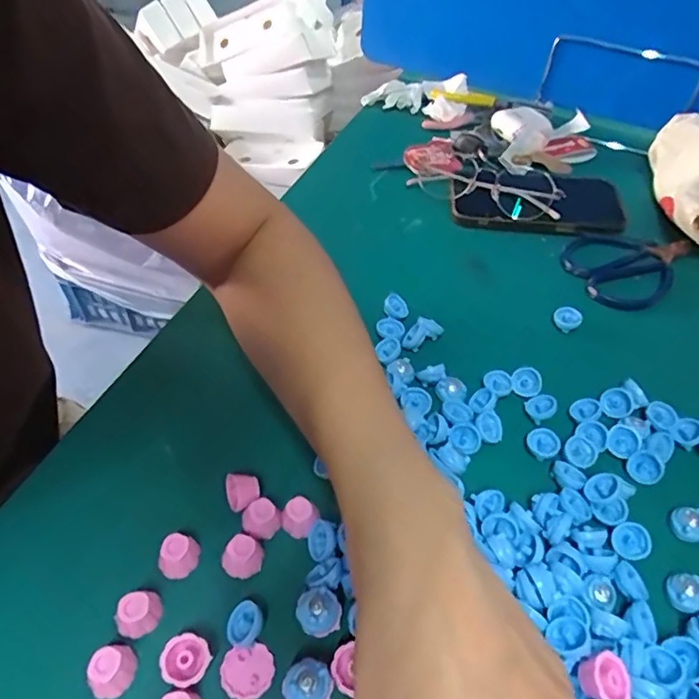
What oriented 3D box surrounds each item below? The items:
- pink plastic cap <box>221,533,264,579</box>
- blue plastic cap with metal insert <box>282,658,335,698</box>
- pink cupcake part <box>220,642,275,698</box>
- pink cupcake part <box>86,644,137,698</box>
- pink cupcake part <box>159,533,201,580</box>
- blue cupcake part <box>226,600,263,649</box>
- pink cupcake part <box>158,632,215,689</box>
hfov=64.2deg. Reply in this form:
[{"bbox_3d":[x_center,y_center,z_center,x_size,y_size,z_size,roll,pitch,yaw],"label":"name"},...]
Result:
[{"bbox_3d":[-0.054,0.104,0.280,0.018,0.015,0.016,6,48,3],"label":"pink plastic cap"},{"bbox_3d":[-0.017,0.143,0.236,0.018,0.014,0.019,1,48,-1],"label":"blue plastic cap with metal insert"},{"bbox_3d":[-0.046,0.145,0.251,0.023,0.004,0.022,1,48,-1],"label":"pink cupcake part"},{"bbox_3d":[-0.106,0.142,0.246,0.020,0.018,0.018,-32,57,-27],"label":"pink cupcake part"},{"bbox_3d":[-0.085,0.103,0.278,0.016,0.015,0.017,5,48,2],"label":"pink cupcake part"},{"bbox_3d":[-0.049,0.130,0.262,0.016,0.008,0.019,5,48,2],"label":"blue cupcake part"},{"bbox_3d":[-0.073,0.141,0.250,0.021,0.014,0.020,1,48,-1],"label":"pink cupcake part"}]

